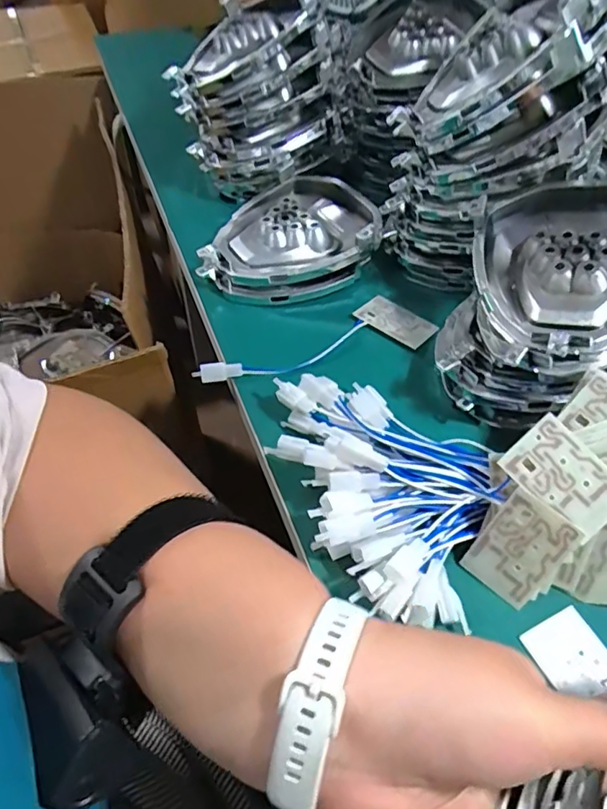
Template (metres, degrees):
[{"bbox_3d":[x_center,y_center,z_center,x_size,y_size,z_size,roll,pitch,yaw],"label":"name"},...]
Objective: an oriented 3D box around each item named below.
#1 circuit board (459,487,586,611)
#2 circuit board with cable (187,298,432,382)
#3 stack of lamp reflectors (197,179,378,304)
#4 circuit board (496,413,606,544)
[{"bbox_3d":[0.117,0.079,0.297,0.040,0.058,0.004,38,27,21],"label":"circuit board"},{"bbox_3d":[0.015,-0.043,0.417,0.185,0.010,0.056,-24,56,-19],"label":"circuit board with cable"},{"bbox_3d":[-0.002,-0.149,0.477,0.139,0.049,0.147,13,52,9],"label":"stack of lamp reflectors"},{"bbox_3d":[0.139,0.039,0.291,0.039,0.005,0.060,-43,80,1],"label":"circuit board"}]

